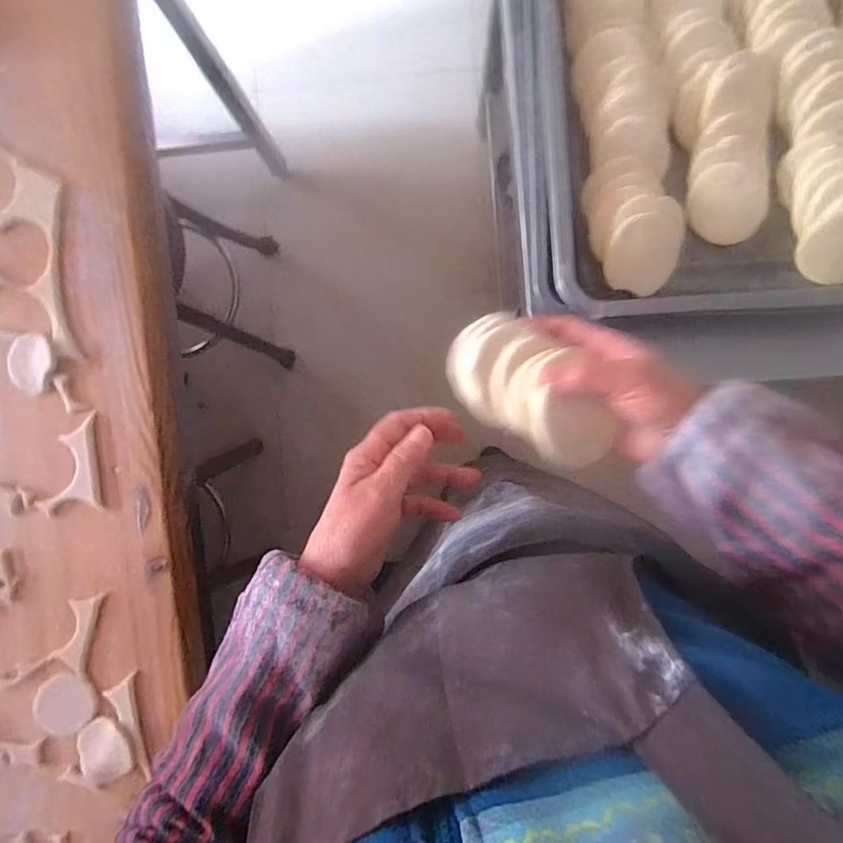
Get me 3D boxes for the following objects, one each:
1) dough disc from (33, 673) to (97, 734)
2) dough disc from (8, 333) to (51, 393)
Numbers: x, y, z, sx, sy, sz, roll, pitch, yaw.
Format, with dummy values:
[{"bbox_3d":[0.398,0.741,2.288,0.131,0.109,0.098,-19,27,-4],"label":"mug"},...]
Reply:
[{"bbox_3d":[-0.396,0.313,0.551,0.064,0.015,0.061,0,91,2],"label":"dough disc"},{"bbox_3d":[-0.436,-0.065,0.546,0.047,0.004,0.062,5,91,2],"label":"dough disc"}]

